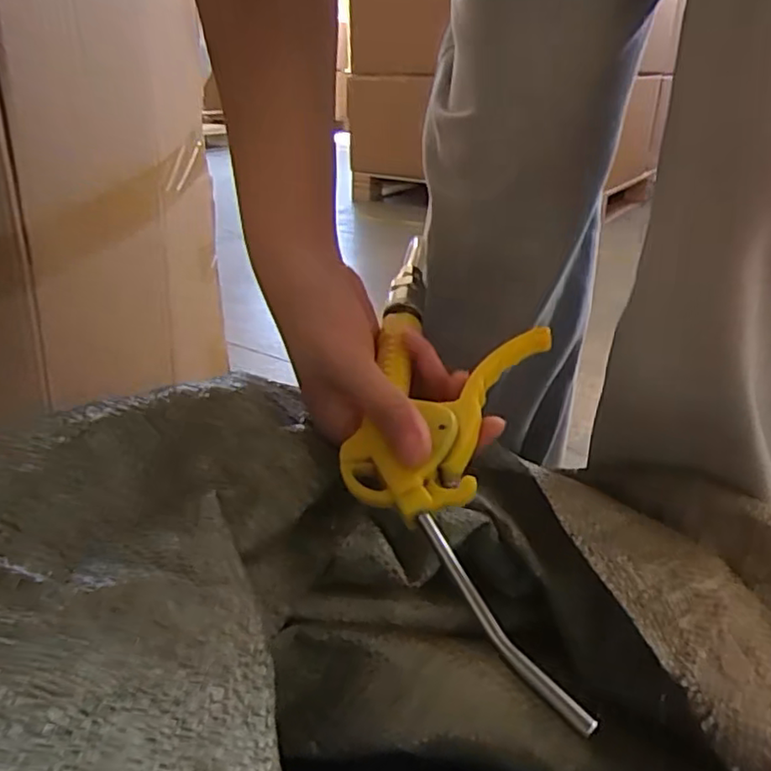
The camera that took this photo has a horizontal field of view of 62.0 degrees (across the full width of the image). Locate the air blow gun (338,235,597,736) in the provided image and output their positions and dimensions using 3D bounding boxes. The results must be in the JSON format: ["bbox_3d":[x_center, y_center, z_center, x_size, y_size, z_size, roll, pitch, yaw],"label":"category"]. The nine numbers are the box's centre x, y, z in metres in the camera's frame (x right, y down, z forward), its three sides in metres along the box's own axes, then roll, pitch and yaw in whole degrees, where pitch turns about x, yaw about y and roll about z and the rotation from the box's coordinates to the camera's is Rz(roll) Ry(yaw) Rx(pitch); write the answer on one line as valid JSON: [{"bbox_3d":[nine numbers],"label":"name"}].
[{"bbox_3d":[0.030,0.013,0.288,0.097,0.021,0.267,-1,41,-3],"label":"air blow gun"}]

